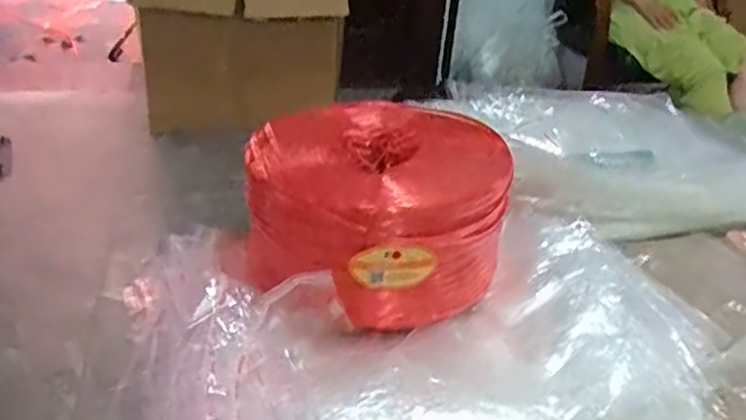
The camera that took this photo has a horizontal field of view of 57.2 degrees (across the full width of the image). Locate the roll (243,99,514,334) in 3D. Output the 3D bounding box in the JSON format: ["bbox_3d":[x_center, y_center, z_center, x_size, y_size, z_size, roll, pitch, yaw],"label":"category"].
[{"bbox_3d":[0.012,-0.015,0.685,0.235,0.136,0.249,4,30,-2],"label":"roll"}]

